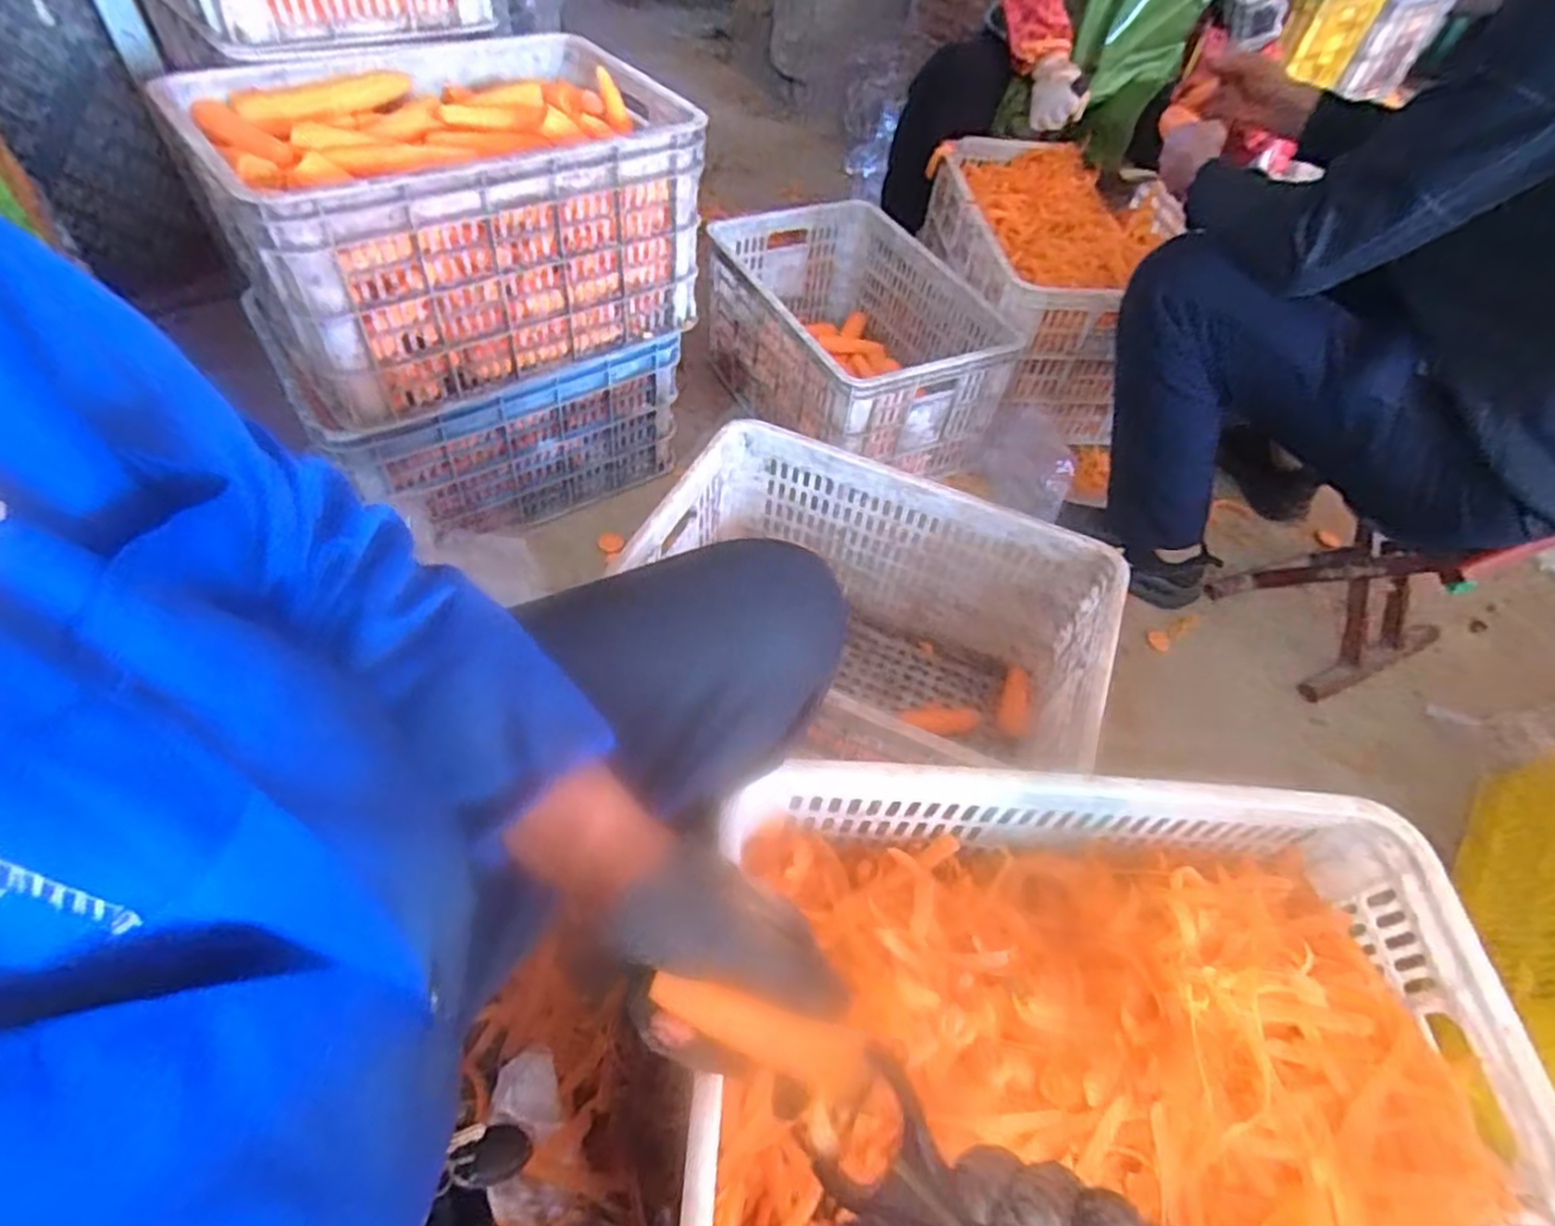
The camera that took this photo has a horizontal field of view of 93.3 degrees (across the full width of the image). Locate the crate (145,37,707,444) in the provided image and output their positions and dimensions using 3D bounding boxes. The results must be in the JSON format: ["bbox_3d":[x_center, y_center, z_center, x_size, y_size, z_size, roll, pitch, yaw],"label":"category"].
[{"bbox_3d":[-0.406,-0.517,0.954,0.506,0.264,0.364,-31,61,-26],"label":"crate"}]

